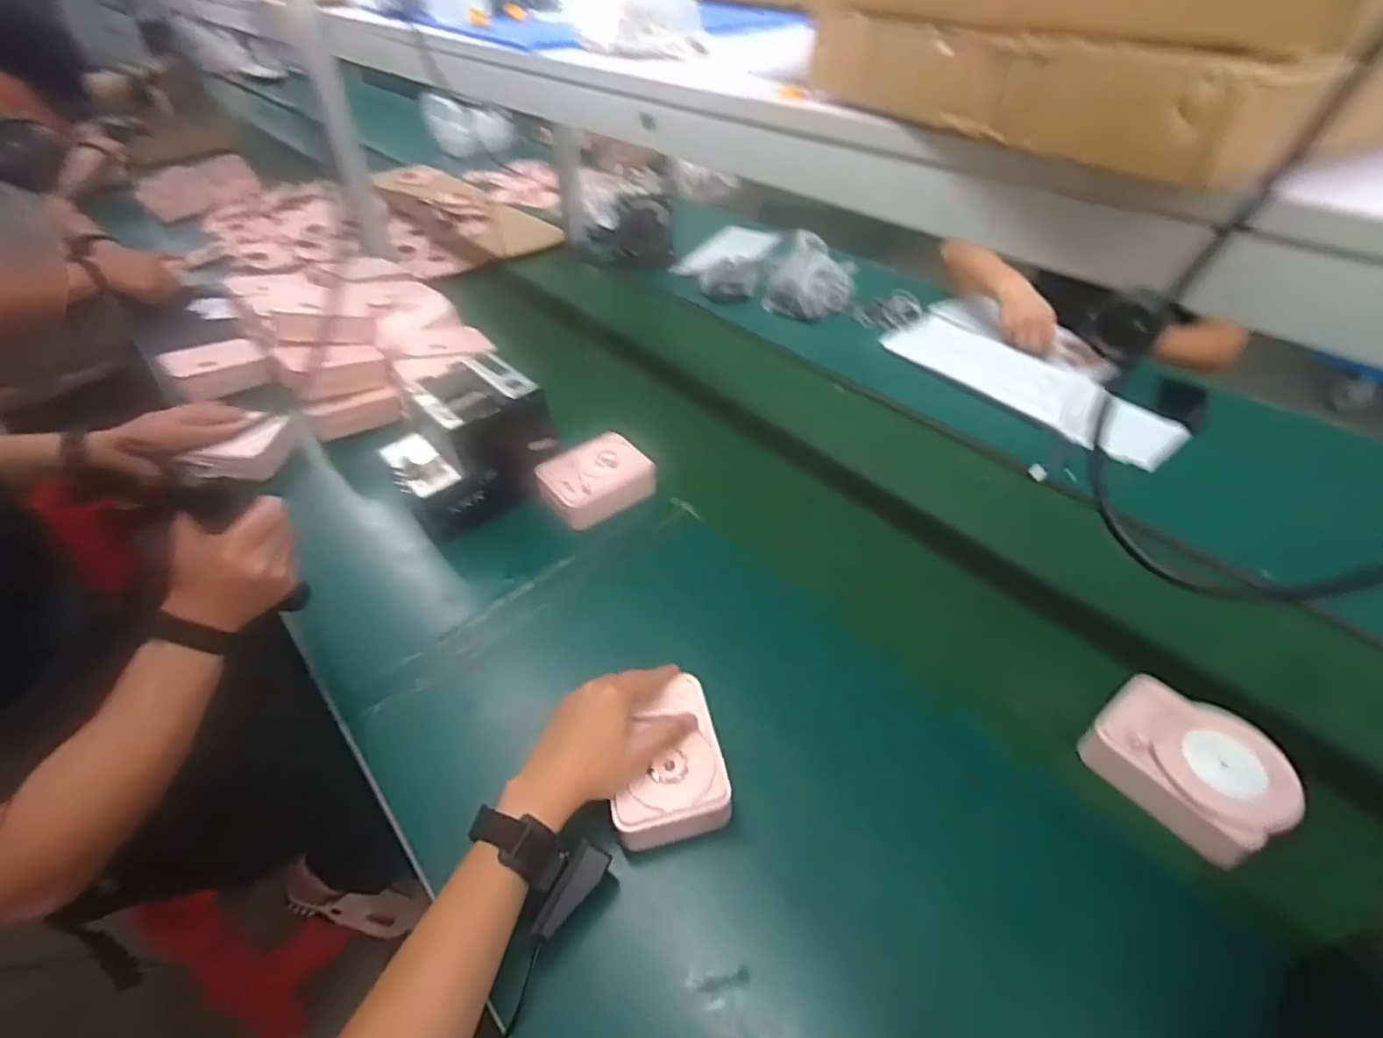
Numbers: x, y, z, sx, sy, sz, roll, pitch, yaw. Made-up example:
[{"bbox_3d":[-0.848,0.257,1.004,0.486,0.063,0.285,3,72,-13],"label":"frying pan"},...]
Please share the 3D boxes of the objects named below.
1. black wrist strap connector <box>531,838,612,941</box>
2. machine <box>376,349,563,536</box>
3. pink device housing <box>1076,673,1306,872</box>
[{"bbox_3d":[-0.090,0.274,0.474,0.020,0.022,0.069,25,49,25],"label":"black wrist strap connector"},{"bbox_3d":[-0.280,-0.098,0.801,0.184,0.138,0.141,-30,50,-28],"label":"machine"},{"bbox_3d":[0.422,0.205,0.543,0.106,0.052,0.135,-23,47,-22],"label":"pink device housing"}]

